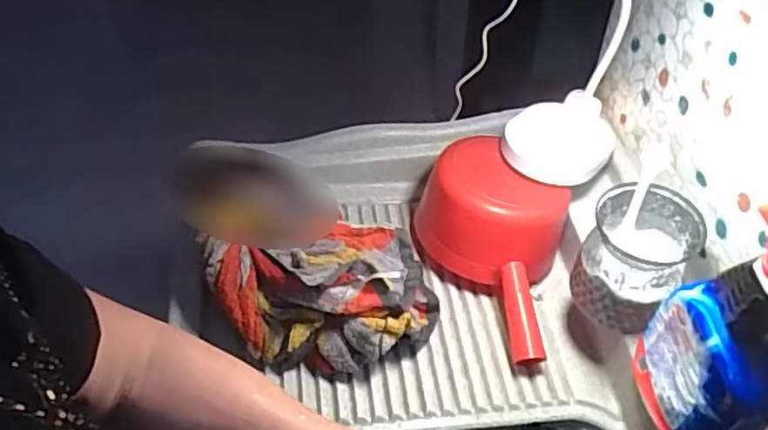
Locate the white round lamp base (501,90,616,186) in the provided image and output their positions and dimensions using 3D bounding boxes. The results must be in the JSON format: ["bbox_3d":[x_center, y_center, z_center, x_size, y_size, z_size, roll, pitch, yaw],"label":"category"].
[{"bbox_3d":[0.218,-0.098,0.809,0.127,0.032,0.147,14,51,13],"label":"white round lamp base"}]

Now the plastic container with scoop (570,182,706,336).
[{"bbox_3d":[0.256,0.043,0.669,0.097,0.112,0.118,23,53,19],"label":"plastic container with scoop"}]

